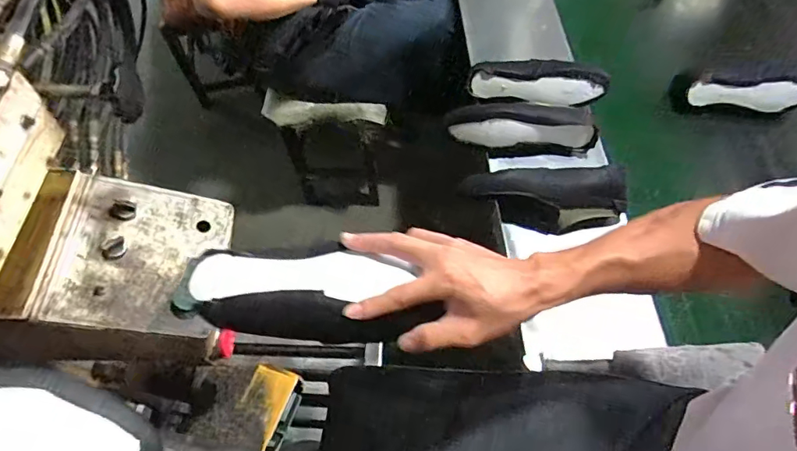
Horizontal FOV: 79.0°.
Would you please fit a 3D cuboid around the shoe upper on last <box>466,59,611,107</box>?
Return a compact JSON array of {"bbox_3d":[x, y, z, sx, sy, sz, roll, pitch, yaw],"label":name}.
[{"bbox_3d":[0.274,-0.285,0.954,0.264,0.058,0.065,9,62,5],"label":"shoe upper on last"}]

